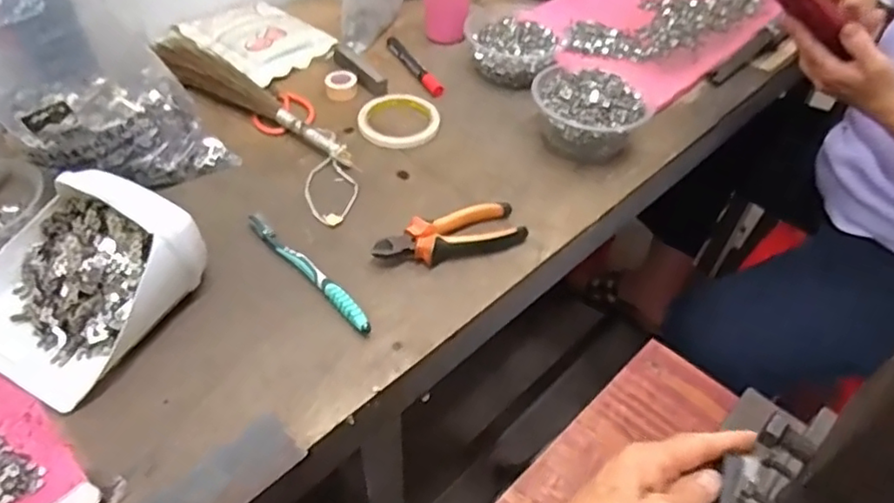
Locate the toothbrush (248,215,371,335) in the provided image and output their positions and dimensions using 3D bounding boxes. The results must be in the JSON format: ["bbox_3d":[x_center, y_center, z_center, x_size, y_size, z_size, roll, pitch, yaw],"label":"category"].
[{"bbox_3d":[-0.132,0.017,0.584,0.015,0.014,0.182,-34,57,-29],"label":"toothbrush"}]

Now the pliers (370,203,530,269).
[{"bbox_3d":[0.003,-0.014,0.613,0.150,0.024,0.045,-16,50,-17],"label":"pliers"}]

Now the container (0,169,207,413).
[{"bbox_3d":[-0.314,0.022,0.523,0.153,0.088,0.167,23,50,18],"label":"container"}]

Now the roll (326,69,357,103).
[{"bbox_3d":[-0.132,-0.209,0.783,0.039,0.023,0.033,-15,49,-16],"label":"roll"}]

